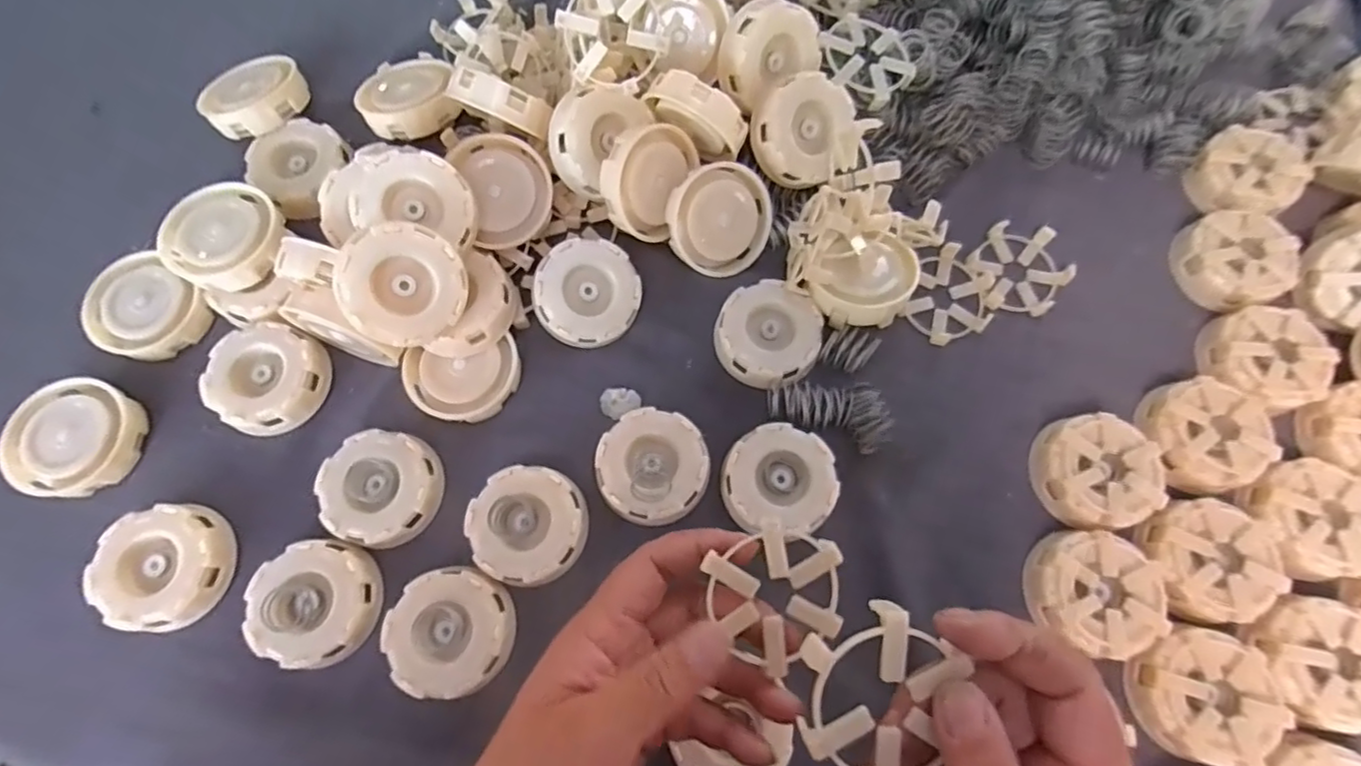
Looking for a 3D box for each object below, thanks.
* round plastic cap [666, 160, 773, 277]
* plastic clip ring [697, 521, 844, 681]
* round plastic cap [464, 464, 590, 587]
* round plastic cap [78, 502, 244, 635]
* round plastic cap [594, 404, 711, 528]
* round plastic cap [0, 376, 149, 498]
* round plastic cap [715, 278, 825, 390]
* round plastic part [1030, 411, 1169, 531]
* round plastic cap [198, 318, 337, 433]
[{"bbox_3d":[0.025,-0.102,0.389,0.066,0.012,0.067,-10,116,-20],"label":"round plastic cap"},{"bbox_3d":[0.043,0.087,0.260,0.057,0.010,0.052,0,73,1],"label":"plastic clip ring"},{"bbox_3d":[-0.087,0.082,0.357,0.063,0.021,0.063,0,73,1],"label":"round plastic cap"},{"bbox_3d":[-0.284,0.102,0.343,0.061,0.022,0.065,0,73,1],"label":"round plastic cap"},{"bbox_3d":[-0.016,0.049,0.365,0.064,0.025,0.064,0,73,1],"label":"round plastic cap"},{"bbox_3d":[-0.354,0.032,0.364,0.062,0.026,0.066,0,73,1],"label":"round plastic cap"},{"bbox_3d":[0.055,-0.029,0.392,0.062,0.019,0.066,0,73,1],"label":"round plastic cap"},{"bbox_3d":[0.245,0.051,0.363,0.064,0.023,0.065,0,73,1],"label":"round plastic part"},{"bbox_3d":[-0.252,-0.005,0.375,0.066,0.020,0.063,32,76,10],"label":"round plastic cap"}]

